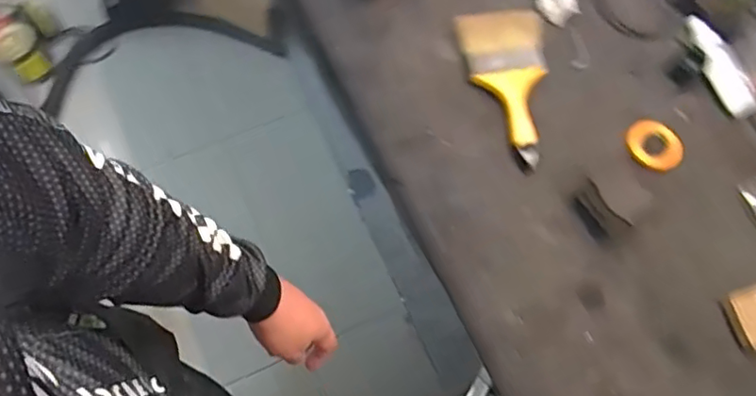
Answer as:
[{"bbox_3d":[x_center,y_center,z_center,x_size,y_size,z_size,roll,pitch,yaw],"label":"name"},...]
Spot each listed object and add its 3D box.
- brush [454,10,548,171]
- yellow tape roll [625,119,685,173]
[{"bbox_3d":[0.172,-0.148,0.775,0.108,0.026,0.211,-4,72,1],"label":"brush"},{"bbox_3d":[0.359,-0.070,0.757,0.075,0.007,0.073,-1,72,2],"label":"yellow tape roll"}]

